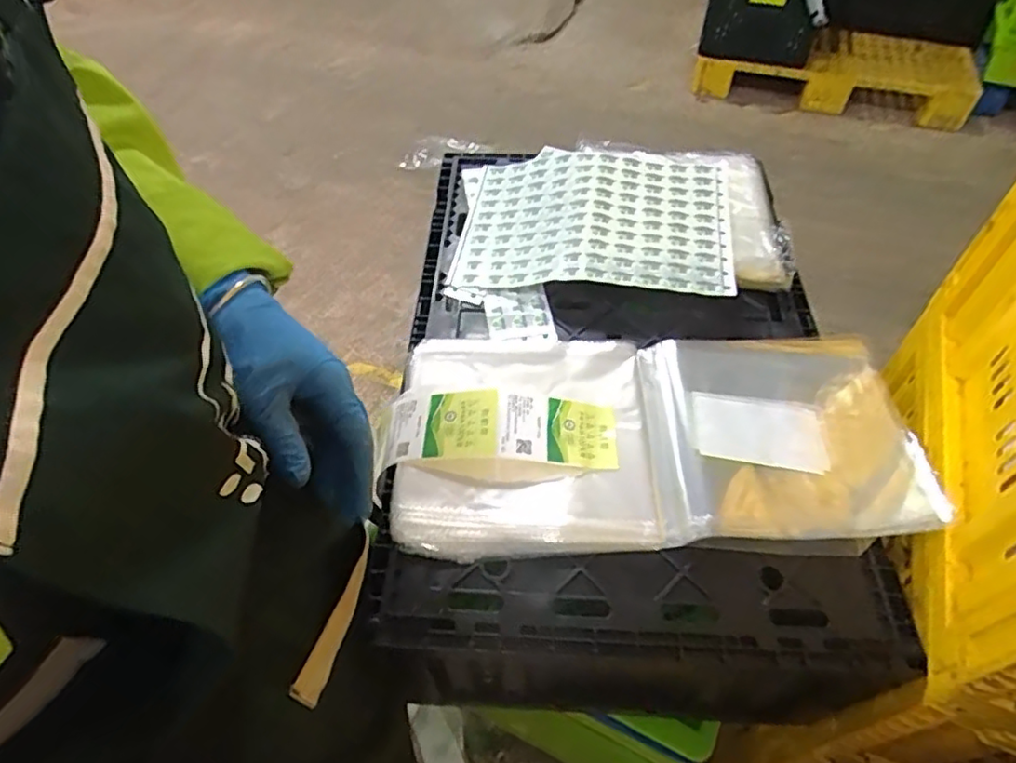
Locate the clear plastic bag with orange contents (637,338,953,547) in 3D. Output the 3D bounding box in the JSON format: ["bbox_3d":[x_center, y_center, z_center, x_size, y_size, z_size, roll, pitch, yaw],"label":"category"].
[{"bbox_3d":[0.234,0.040,0.533,0.222,0.021,0.190,-1,53,1],"label":"clear plastic bag with orange contents"}]

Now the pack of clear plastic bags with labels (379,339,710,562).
[{"bbox_3d":[0.025,0.042,0.532,0.251,0.037,0.208,1,53,2],"label":"pack of clear plastic bags with labels"}]

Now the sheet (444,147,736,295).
[{"bbox_3d":[0.088,-0.180,0.685,0.281,0.029,0.207,5,53,5],"label":"sheet"}]

